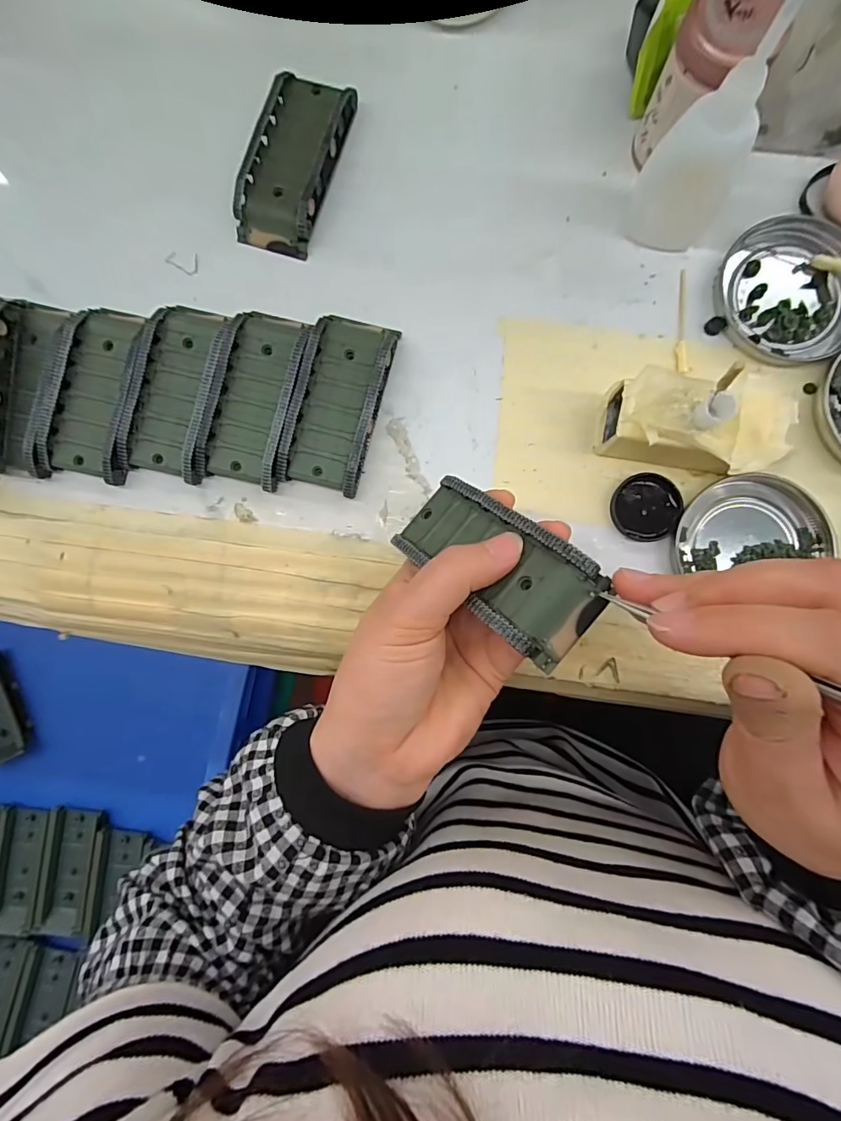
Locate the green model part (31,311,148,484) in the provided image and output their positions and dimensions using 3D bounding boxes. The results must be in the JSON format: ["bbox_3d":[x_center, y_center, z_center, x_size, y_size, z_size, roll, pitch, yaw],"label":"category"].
[{"bbox_3d":[-0.179,-0.095,0.269,0.044,0.019,0.095,13,87,4],"label":"green model part"}]

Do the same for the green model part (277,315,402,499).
[{"bbox_3d":[-0.044,-0.087,0.263,0.044,0.019,0.095,14,87,4],"label":"green model part"}]

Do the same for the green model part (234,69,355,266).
[{"bbox_3d":[-0.072,-0.226,0.273,0.044,0.019,0.095,16,87,4],"label":"green model part"}]

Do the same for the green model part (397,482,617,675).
[{"bbox_3d":[0.029,-0.001,0.203,0.043,0.019,0.094,-47,50,-1],"label":"green model part"}]

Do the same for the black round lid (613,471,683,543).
[{"bbox_3d":[0.120,-0.028,0.258,0.034,0.008,0.034,0,86,3],"label":"black round lid"}]

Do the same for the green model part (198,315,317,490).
[{"bbox_3d":[-0.089,-0.090,0.265,0.044,0.019,0.093,14,87,4],"label":"green model part"}]

